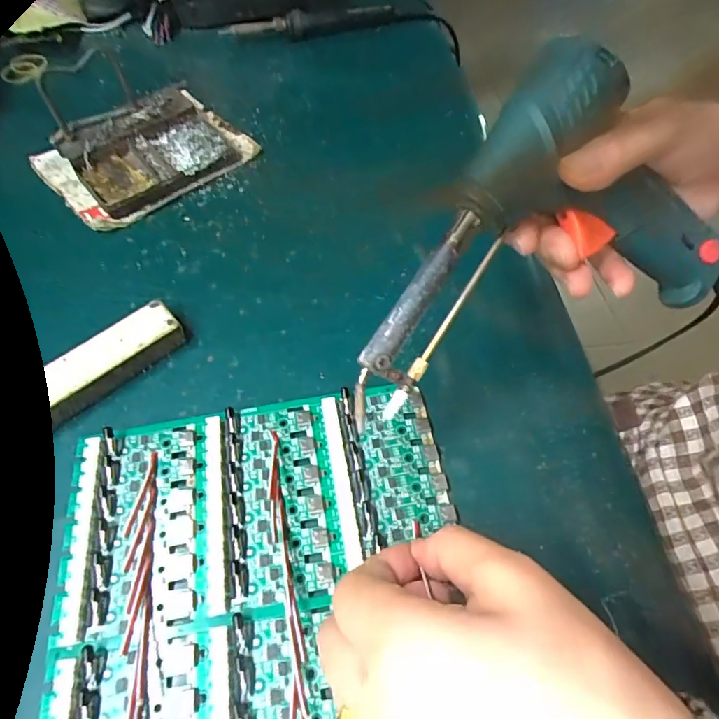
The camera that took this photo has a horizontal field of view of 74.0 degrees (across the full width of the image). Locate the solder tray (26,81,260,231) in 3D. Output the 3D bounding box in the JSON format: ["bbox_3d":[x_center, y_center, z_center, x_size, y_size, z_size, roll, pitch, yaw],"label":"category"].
[{"bbox_3d":[-0.175,-0.174,0.388,0.150,0.026,0.114,-34,63,-21],"label":"solder tray"}]

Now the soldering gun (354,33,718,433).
[{"bbox_3d":[0.066,-0.061,0.215,0.181,0.129,0.044,-18,18,-12],"label":"soldering gun"}]

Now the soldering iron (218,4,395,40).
[{"bbox_3d":[-0.053,-0.356,0.504,0.177,0.021,0.023,-6,57,-5],"label":"soldering iron"}]

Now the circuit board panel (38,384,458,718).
[{"bbox_3d":[-0.042,0.112,0.212,0.181,0.008,0.202,-8,57,-6],"label":"circuit board panel"}]

